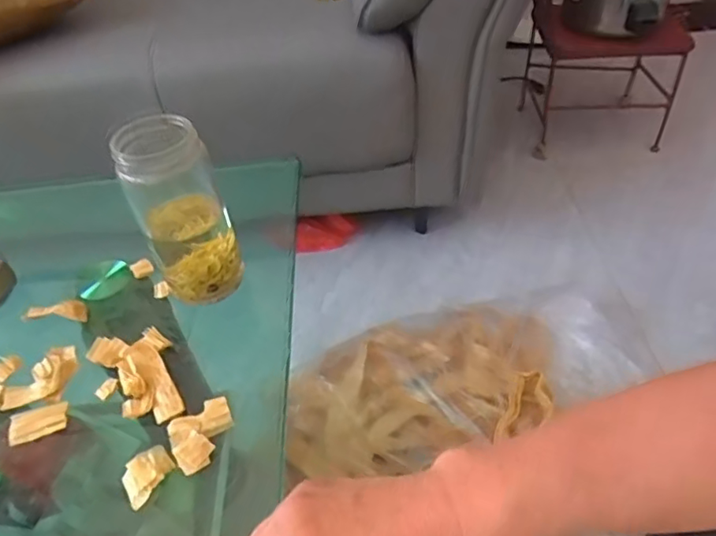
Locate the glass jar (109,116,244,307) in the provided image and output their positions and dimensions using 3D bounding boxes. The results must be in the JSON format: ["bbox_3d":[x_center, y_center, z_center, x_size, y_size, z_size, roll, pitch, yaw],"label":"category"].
[{"bbox_3d":[-0.142,-0.045,0.463,0.067,0.146,0.067,-3,44,3],"label":"glass jar"}]

